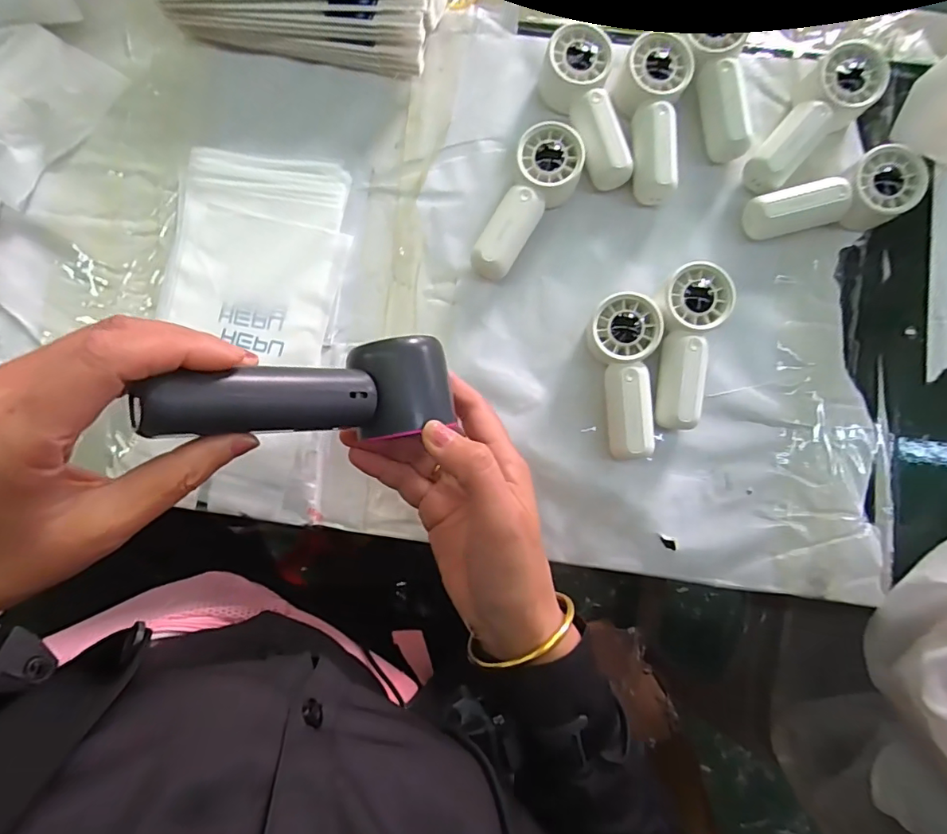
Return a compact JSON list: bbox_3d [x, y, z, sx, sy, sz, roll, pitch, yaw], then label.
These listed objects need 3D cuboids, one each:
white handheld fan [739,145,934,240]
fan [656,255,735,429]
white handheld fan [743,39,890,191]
[{"bbox_3d":[0.249,-0.149,0.361,0.109,0.034,0.044,-18,85,-1],"label":"white handheld fan"},{"bbox_3d":[0.144,-0.049,0.358,0.045,0.033,0.111,12,85,2],"label":"fan"},{"bbox_3d":[0.237,-0.210,0.368,0.046,0.033,0.116,44,87,4],"label":"white handheld fan"}]

